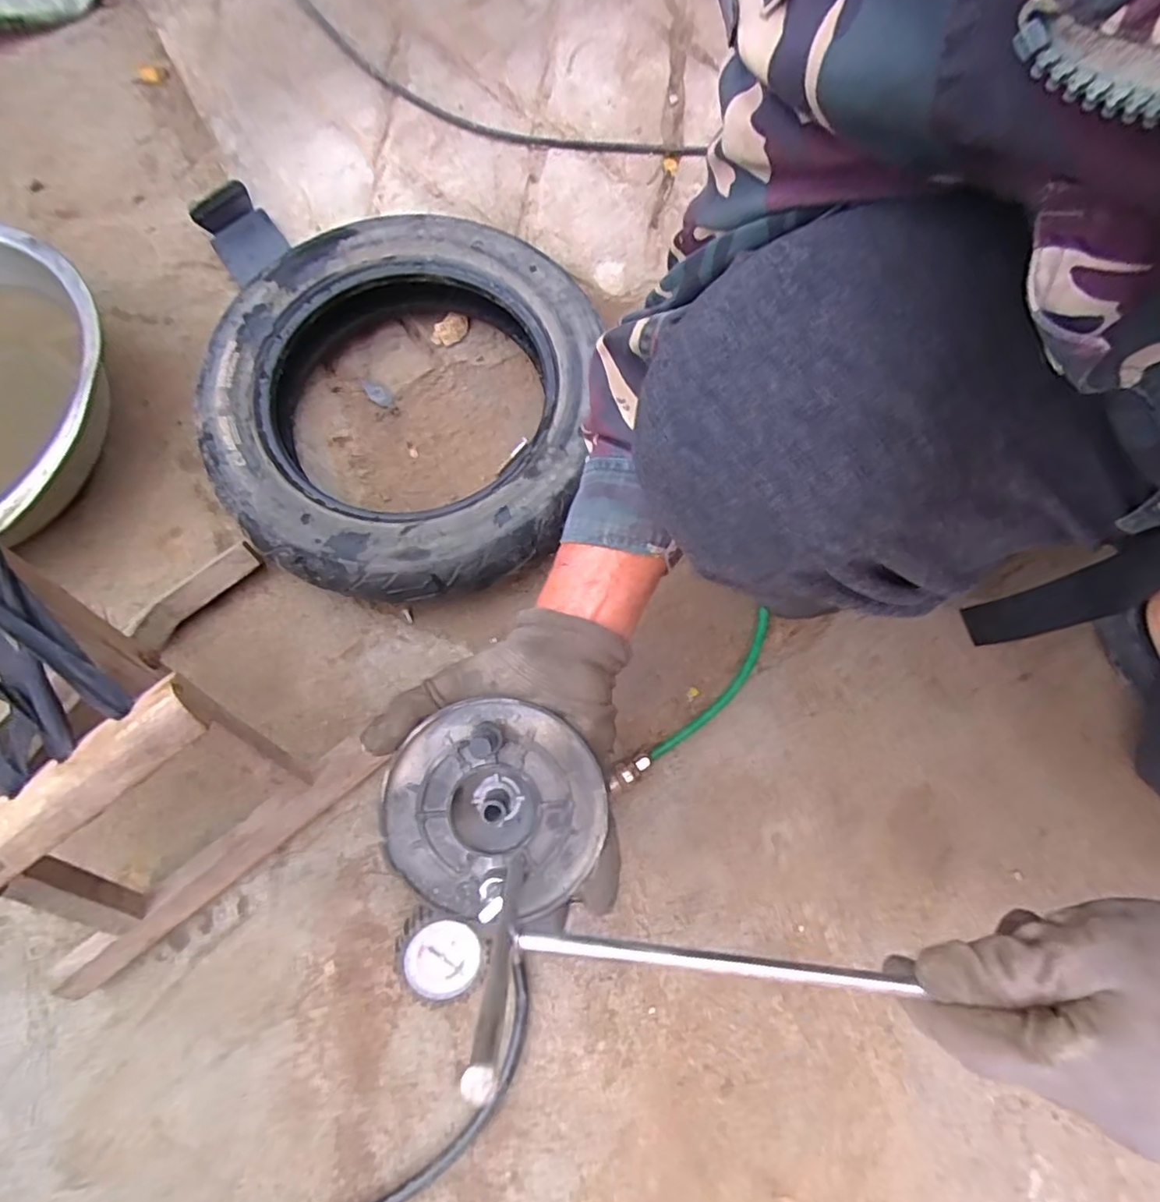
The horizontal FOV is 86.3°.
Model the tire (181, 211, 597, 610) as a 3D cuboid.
[{"bbox_3d":[-0.164,-0.185,0.579,0.343,0.096,0.372,6,67,5],"label":"tire"}]

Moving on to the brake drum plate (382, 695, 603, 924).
[{"bbox_3d":[-0.049,0.120,0.367,0.118,0.048,0.122,0,90,-1],"label":"brake drum plate"}]

